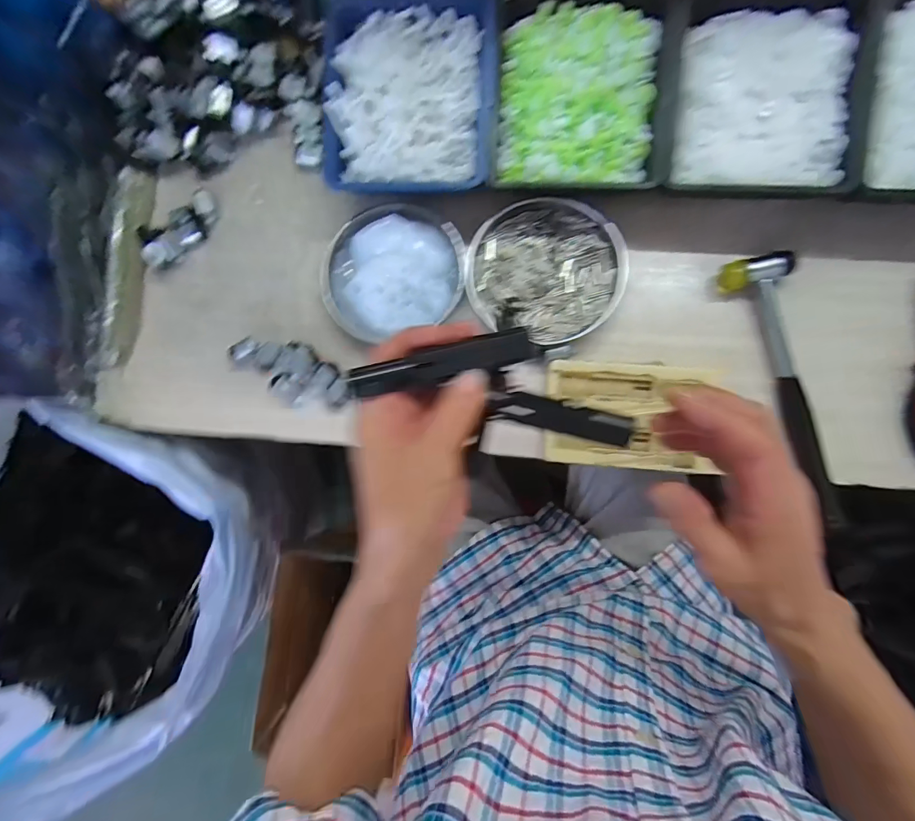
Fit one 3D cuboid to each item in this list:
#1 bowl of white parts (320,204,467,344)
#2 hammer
[{"bbox_3d":[-0.061,-0.132,0.400,0.133,0.037,0.122,0,85,5],"label":"bowl of white parts"},{"bbox_3d":[0.289,-0.021,0.360,0.050,0.033,0.230,-16,84,4],"label":"hammer"}]

